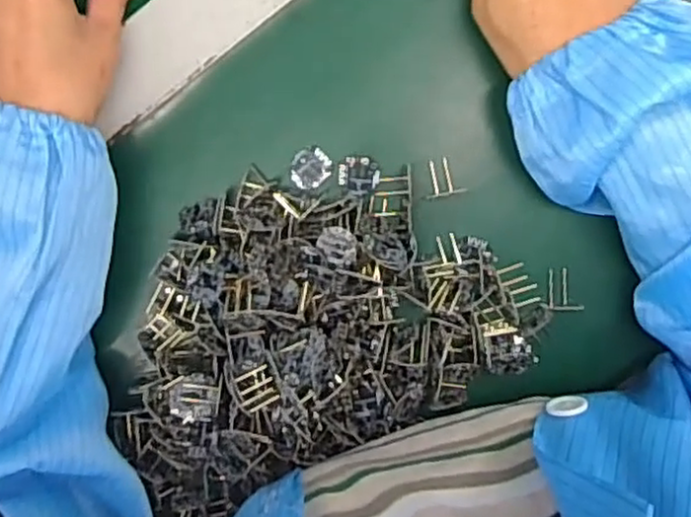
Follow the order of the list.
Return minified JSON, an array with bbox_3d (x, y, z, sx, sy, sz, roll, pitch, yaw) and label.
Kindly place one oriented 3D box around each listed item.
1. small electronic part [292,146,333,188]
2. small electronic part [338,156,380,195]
[{"bbox_3d":[-0.020,-0.053,0.423,0.023,0.004,0.023,1,98,1],"label":"small electronic part"},{"bbox_3d":[0.008,-0.048,0.422,0.023,0.004,0.022,2,98,1],"label":"small electronic part"}]

